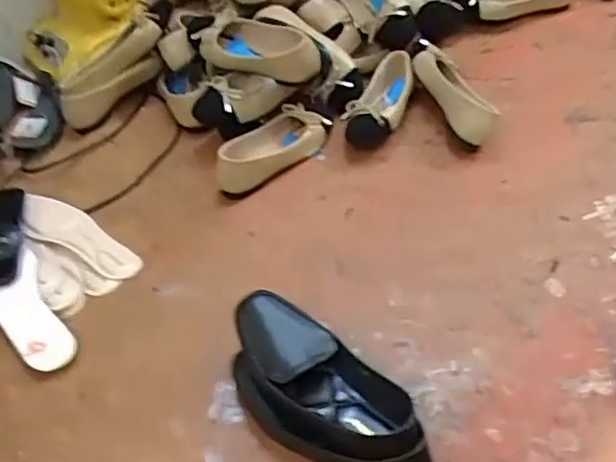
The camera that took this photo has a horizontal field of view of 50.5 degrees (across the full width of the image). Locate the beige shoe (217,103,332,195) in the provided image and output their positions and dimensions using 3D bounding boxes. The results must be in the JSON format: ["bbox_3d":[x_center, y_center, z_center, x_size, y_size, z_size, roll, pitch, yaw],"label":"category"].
[{"bbox_3d":[-0.056,-0.125,0.937,0.186,0.048,0.087,-35,54,-27],"label":"beige shoe"}]

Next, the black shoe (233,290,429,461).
[{"bbox_3d":[0.011,0.165,0.637,0.096,0.077,0.235,-36,54,-28],"label":"black shoe"}]

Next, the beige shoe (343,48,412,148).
[{"bbox_3d":[0.112,-0.204,1.001,0.083,0.067,0.175,9,47,12],"label":"beige shoe"}]

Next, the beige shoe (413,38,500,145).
[{"bbox_3d":[0.218,-0.206,0.984,0.066,0.068,0.204,-12,46,-9],"label":"beige shoe"}]

